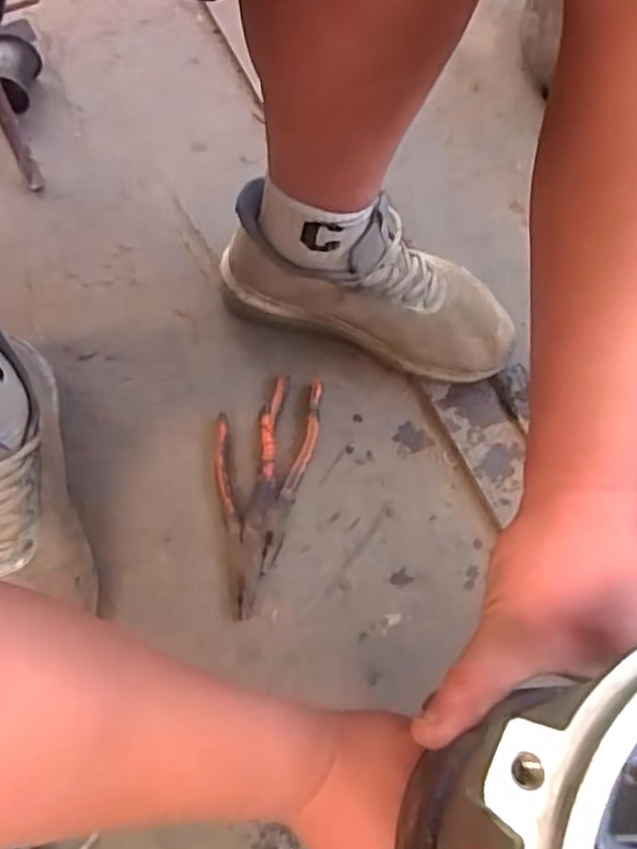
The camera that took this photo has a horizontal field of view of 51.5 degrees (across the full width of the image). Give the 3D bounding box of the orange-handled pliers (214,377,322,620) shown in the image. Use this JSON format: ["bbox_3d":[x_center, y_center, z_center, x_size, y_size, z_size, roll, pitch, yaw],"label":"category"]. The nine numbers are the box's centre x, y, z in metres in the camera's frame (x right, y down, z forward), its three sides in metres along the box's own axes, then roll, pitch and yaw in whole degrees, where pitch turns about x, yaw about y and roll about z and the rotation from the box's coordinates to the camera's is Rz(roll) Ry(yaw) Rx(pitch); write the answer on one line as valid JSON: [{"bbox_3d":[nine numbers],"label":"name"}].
[{"bbox_3d":[-0.061,0.049,0.602,0.087,0.035,0.231,14,65,4],"label":"orange-handled pliers"}]

